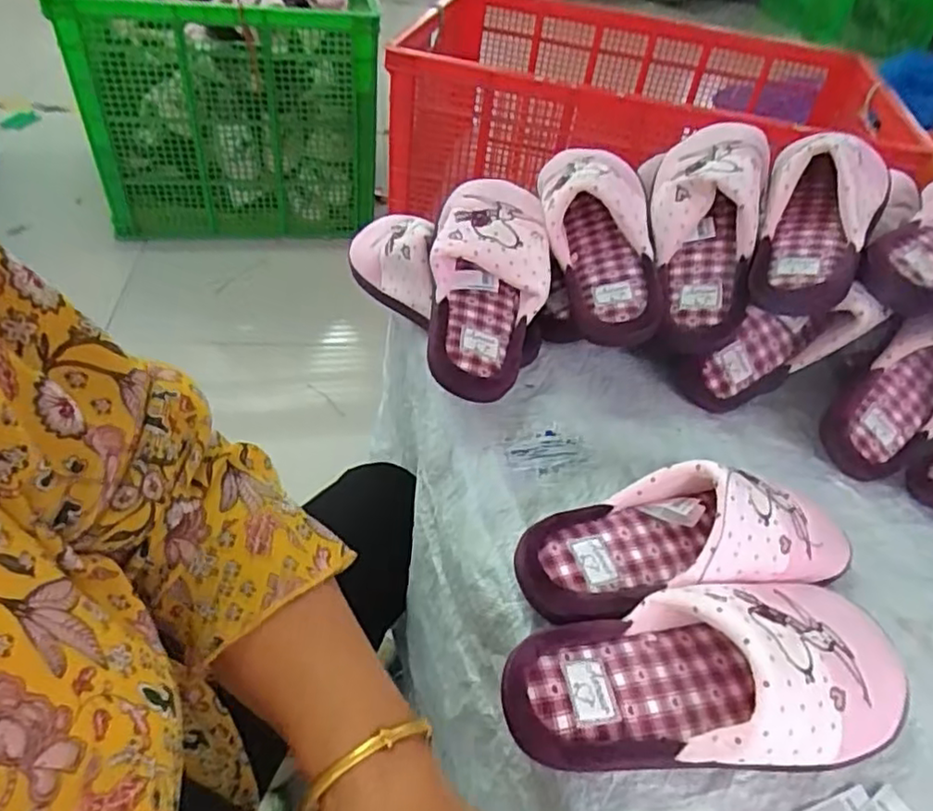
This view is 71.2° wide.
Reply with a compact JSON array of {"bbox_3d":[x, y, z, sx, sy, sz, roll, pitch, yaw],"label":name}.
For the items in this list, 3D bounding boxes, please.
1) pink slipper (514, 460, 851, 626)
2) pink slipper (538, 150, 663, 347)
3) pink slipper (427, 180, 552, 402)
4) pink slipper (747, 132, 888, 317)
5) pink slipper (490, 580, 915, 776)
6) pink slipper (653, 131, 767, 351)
[{"bbox_3d":[0.155,0.087,0.439,0.243,0.078,0.084,-6,45,-14],"label":"pink slipper"},{"bbox_3d":[0.125,-0.159,0.600,0.099,0.076,0.229,-4,68,-12],"label":"pink slipper"},{"bbox_3d":[0.019,-0.115,0.561,0.102,0.058,0.239,10,68,2],"label":"pink slipper"},{"bbox_3d":[0.306,-0.163,0.556,0.096,0.068,0.201,20,73,13],"label":"pink slipper"},{"bbox_3d":[0.143,0.157,0.370,0.240,0.079,0.100,-6,45,-14],"label":"pink slipper"},{"bbox_3d":[0.217,-0.159,0.589,0.089,0.072,0.222,10,80,2],"label":"pink slipper"}]

